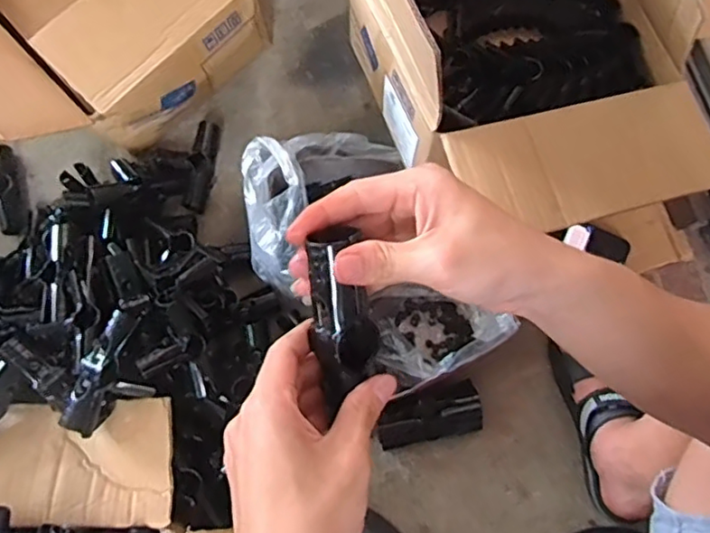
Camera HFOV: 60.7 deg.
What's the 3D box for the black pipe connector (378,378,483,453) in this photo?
[{"bbox_3d":[0.094,0.191,0.771,0.132,0.057,0.065,-14,76,-3],"label":"black pipe connector"}]

